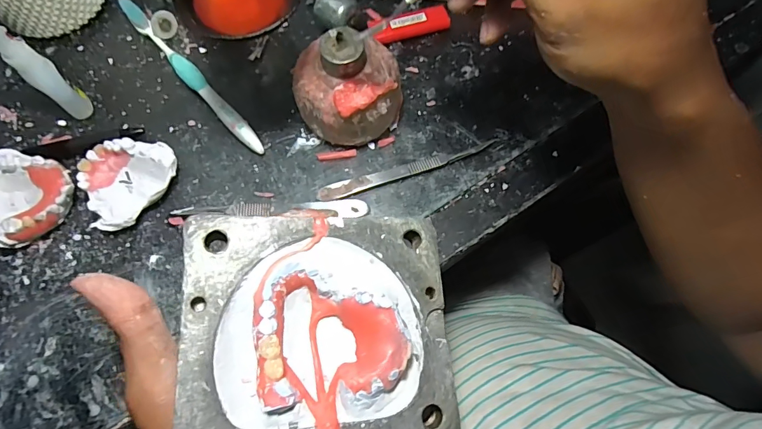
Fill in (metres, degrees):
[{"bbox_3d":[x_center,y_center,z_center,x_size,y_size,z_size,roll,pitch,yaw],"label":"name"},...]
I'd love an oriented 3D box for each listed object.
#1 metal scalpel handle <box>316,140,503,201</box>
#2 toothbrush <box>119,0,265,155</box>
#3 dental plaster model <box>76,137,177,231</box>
[{"bbox_3d":[0.020,-0.034,0.313,0.136,0.006,0.012,-18,72,-6],"label":"metal scalpel handle"},{"bbox_3d":[-0.150,-0.110,0.333,0.014,0.016,0.178,-40,76,-13],"label":"toothbrush"},{"bbox_3d":[-0.177,-0.026,0.298,0.066,0.026,0.053,-40,76,-13],"label":"dental plaster model"}]

